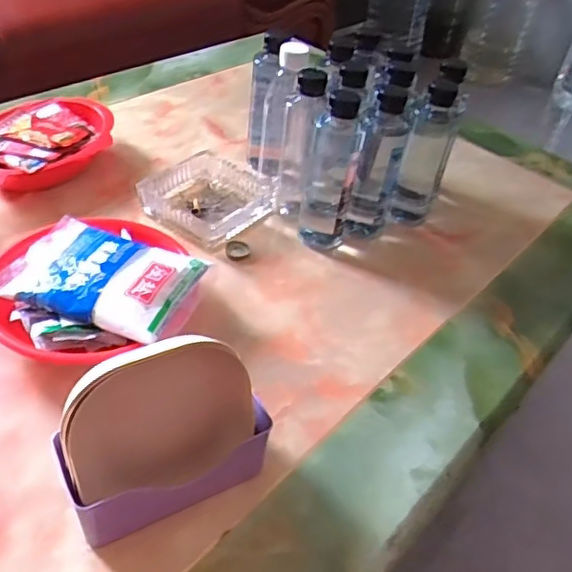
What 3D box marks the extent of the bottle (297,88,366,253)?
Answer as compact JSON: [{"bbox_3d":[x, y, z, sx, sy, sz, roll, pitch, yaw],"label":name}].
[{"bbox_3d":[0.051,-0.126,0.655,0.055,0.171,0.051,11,43,4],"label":"bottle"}]

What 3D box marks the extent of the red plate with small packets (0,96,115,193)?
[{"bbox_3d":[-0.295,-0.171,0.737,0.169,0.046,0.168,5,42,-4],"label":"red plate with small packets"}]

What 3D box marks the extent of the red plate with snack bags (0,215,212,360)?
[{"bbox_3d":[-0.175,-0.003,0.565,0.182,0.058,0.178,4,43,-4],"label":"red plate with snack bags"}]

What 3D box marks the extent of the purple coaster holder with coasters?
[{"bbox_3d":[-0.085,0.105,0.423,0.140,0.112,0.070,-14,47,-22],"label":"purple coaster holder with coasters"}]

